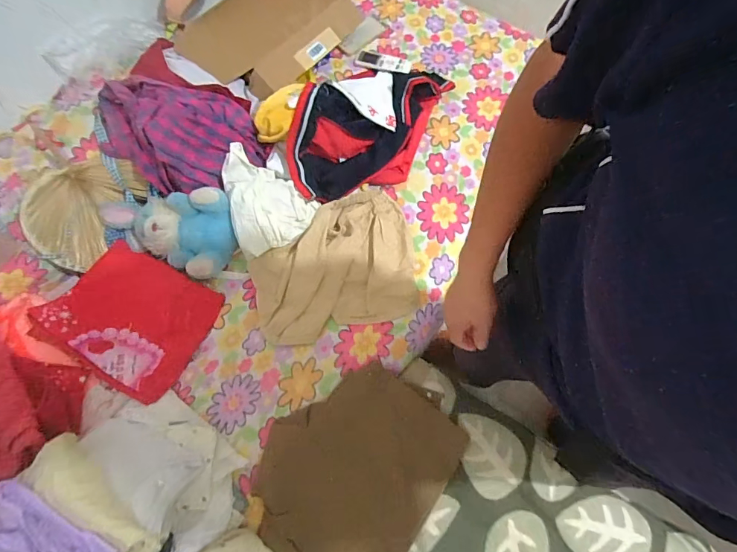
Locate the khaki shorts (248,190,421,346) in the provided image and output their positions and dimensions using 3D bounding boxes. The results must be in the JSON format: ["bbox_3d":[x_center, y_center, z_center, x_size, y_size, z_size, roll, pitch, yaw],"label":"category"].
[{"bbox_3d":[-0.083,-0.036,0.938,0.375,0.055,0.316,-15,71,-4],"label":"khaki shorts"}]

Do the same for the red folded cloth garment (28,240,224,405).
[{"bbox_3d":[-0.520,0.085,0.907,0.308,0.077,0.266,25,73,10],"label":"red folded cloth garment"}]

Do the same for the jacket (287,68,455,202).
[{"bbox_3d":[-0.003,-0.372,0.999,0.263,0.160,0.472,20,72,9],"label":"jacket"}]

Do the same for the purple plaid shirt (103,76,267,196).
[{"bbox_3d":[-0.445,-0.320,0.948,0.374,0.136,0.224,7,70,7],"label":"purple plaid shirt"}]

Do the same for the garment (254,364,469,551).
[{"bbox_3d":[-0.028,0.371,0.812,0.322,0.034,0.374,36,75,13],"label":"garment"}]

